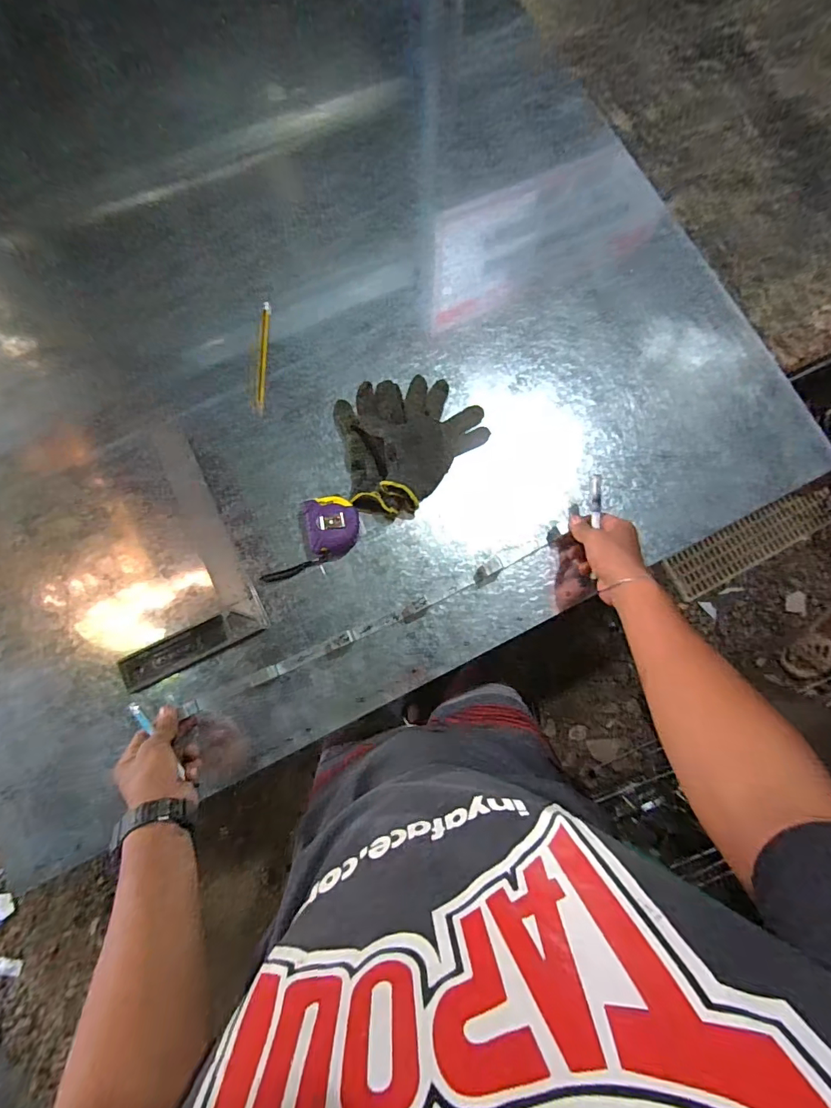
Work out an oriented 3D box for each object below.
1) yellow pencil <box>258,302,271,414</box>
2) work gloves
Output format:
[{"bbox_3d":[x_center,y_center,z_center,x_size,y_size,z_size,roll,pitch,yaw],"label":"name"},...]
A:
[{"bbox_3d":[-0.219,-0.284,0.670,0.010,0.007,0.169,1,79,0],"label":"yellow pencil"},{"bbox_3d":[-0.001,-0.157,0.630,0.195,0.051,0.188,0,79,0],"label":"work gloves"}]

